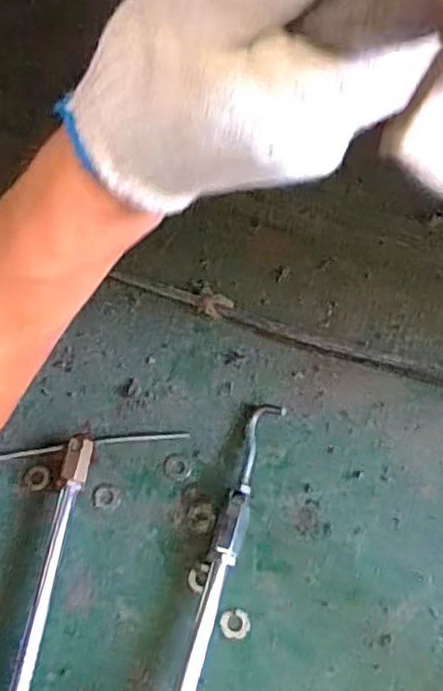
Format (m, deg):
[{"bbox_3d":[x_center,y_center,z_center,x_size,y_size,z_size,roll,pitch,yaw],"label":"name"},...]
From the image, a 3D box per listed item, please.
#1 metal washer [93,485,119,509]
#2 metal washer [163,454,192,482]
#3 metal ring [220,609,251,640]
[{"bbox_3d":[-0.104,0.136,0.595,0.023,0.004,0.021,4,63,6],"label":"metal washer"},{"bbox_3d":[-0.041,0.112,0.607,0.024,0.004,0.026,-2,62,3],"label":"metal washer"},{"bbox_3d":[0.011,0.228,0.541,0.024,0.004,0.022,-2,62,3],"label":"metal ring"}]

